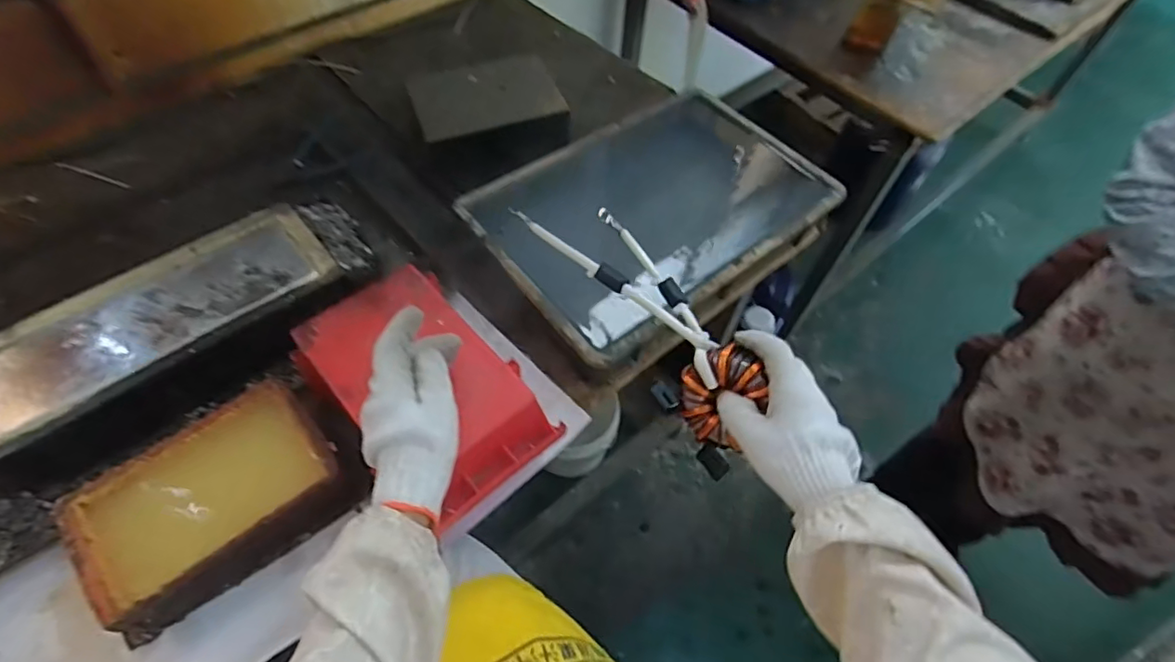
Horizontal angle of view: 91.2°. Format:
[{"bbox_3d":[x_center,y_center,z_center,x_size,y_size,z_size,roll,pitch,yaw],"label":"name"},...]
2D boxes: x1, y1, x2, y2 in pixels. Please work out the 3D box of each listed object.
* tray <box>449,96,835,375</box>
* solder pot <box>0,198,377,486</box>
[{"bbox_3d":[0.089,-0.156,0.763,0.442,0.074,0.294,-34,65,-23],"label":"tray"},{"bbox_3d":[-0.421,0.004,0.624,0.392,0.097,0.173,-32,64,-22],"label":"solder pot"}]

